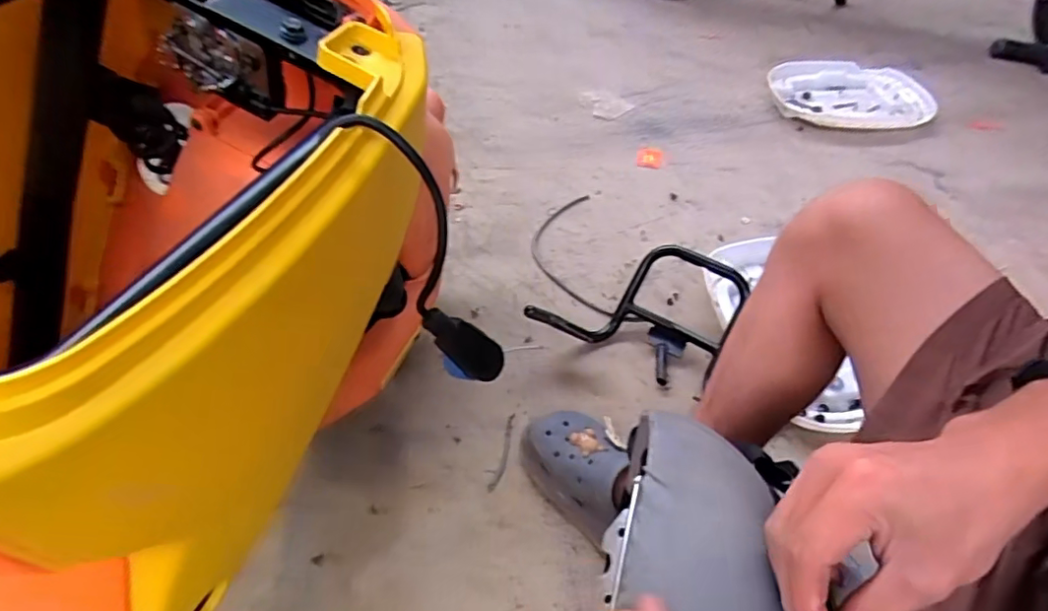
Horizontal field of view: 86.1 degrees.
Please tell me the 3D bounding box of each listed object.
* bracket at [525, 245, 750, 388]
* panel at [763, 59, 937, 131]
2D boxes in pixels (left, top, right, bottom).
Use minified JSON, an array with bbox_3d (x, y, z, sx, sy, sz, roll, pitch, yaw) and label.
[{"bbox_3d":[0.173,0.007,0.839,0.298,0.121,0.181,12,49,11],"label":"bracket"},{"bbox_3d":[0.790,-0.513,1.368,0.376,0.044,0.289,9,48,8],"label":"panel"}]

